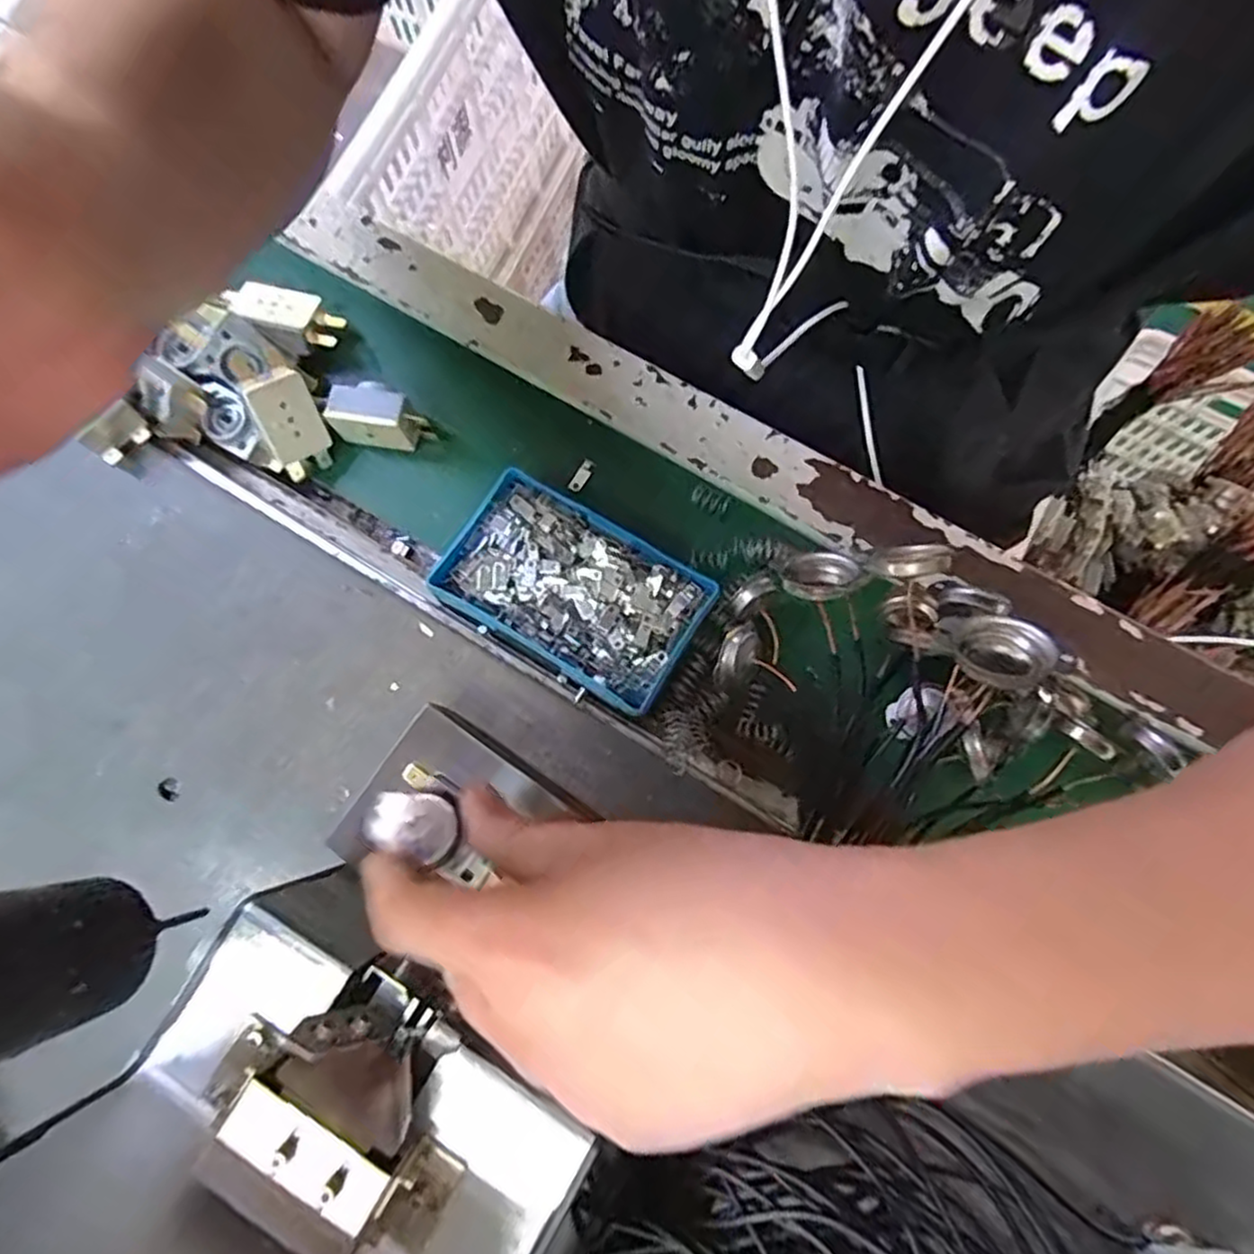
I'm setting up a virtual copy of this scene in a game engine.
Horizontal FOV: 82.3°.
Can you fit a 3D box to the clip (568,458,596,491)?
[{"bbox_3d":[-0.023,-0.076,0.358,0.006,0.004,0.018,32,88,7],"label":"clip"}]

